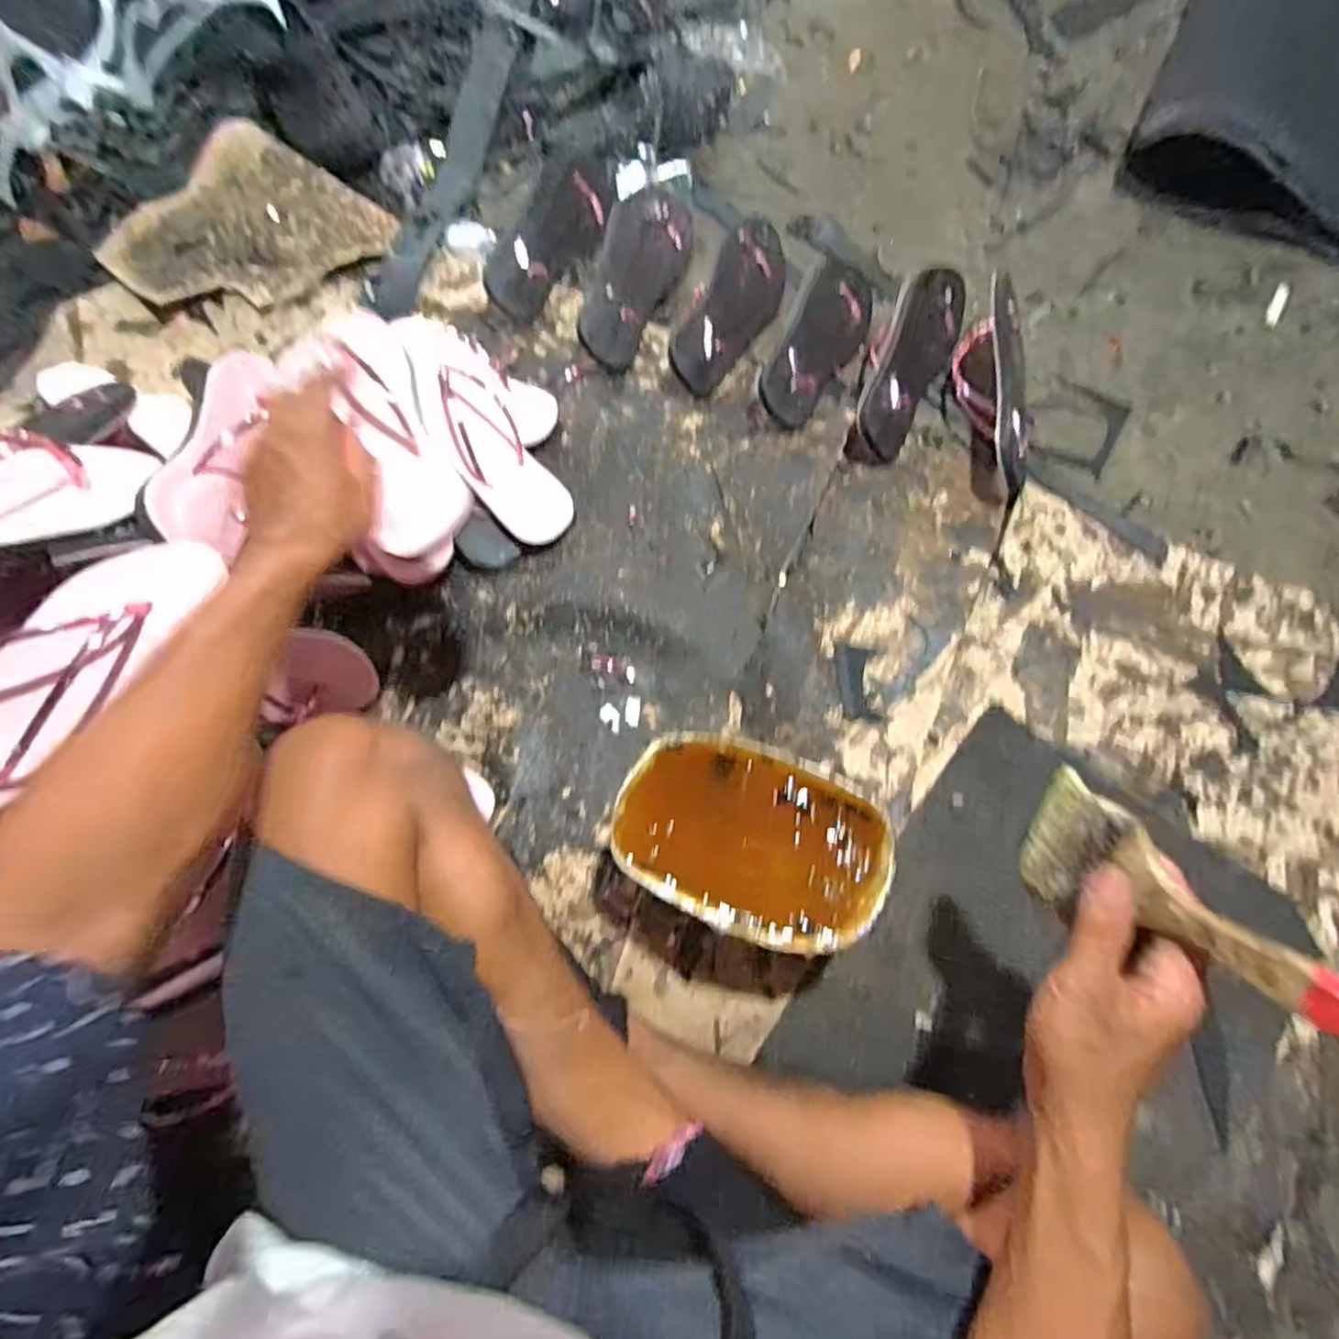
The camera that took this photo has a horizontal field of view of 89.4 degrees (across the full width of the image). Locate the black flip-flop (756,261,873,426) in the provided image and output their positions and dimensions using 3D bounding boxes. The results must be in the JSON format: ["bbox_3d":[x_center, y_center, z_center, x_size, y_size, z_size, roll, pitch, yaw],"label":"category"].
[{"bbox_3d":[0.160,-0.349,0.724,0.090,0.028,0.210,36,72,-34],"label":"black flip-flop"}]

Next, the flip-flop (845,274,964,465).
[{"bbox_3d":[0.248,-0.331,0.717,0.056,0.098,0.243,13,69,50],"label":"flip-flop"}]

